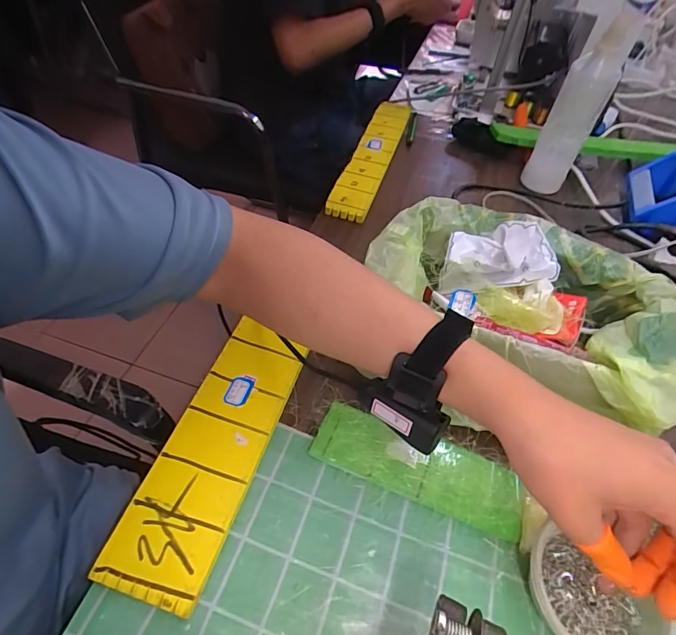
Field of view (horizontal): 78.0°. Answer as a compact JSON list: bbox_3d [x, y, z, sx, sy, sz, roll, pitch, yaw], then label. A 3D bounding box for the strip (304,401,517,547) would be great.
[{"bbox_3d":[0.068,0.128,0.363,0.177,0.016,0.055,21,53,10],"label":"strip"}]

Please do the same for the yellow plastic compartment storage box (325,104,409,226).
[{"bbox_3d":[0.065,-0.287,0.712,0.064,0.024,0.377,16,53,7],"label":"yellow plastic compartment storage box"}]

